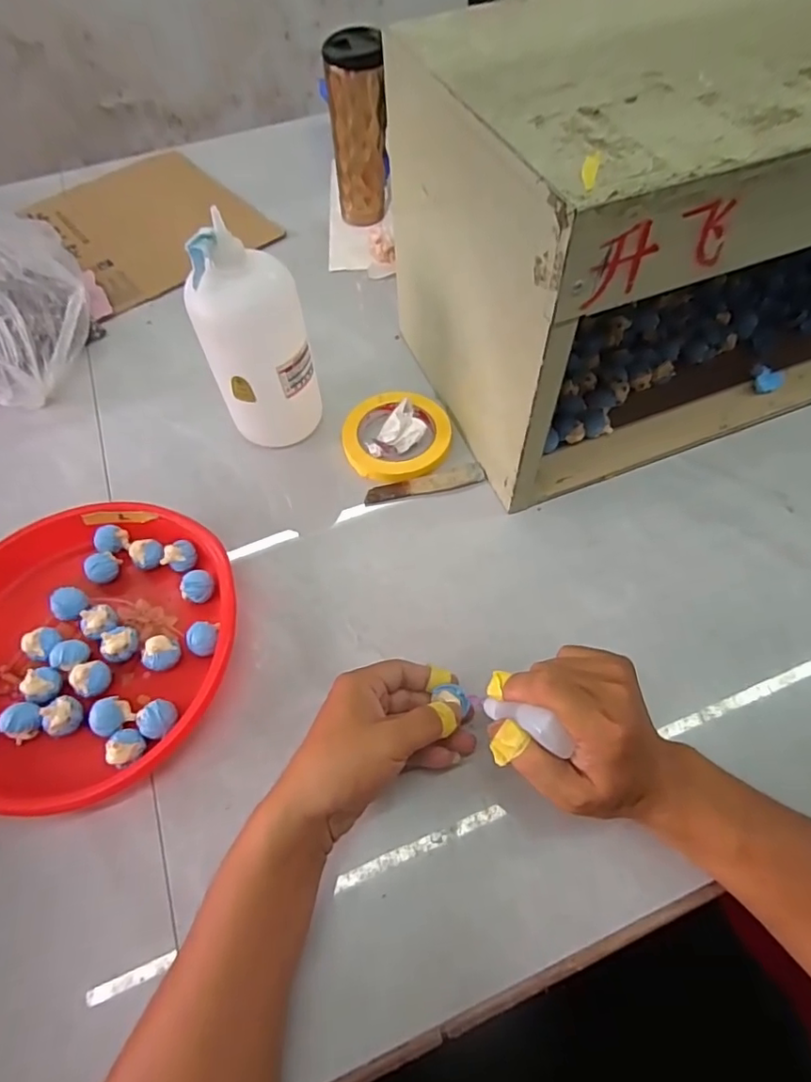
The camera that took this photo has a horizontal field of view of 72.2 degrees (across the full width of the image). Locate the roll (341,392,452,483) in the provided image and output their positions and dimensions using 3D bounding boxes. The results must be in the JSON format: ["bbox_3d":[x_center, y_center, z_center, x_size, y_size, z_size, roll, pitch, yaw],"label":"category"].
[{"bbox_3d":[-0.009,-0.108,0.567,0.108,0.021,0.103,-1,59,2],"label":"roll"}]

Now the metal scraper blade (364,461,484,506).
[{"bbox_3d":[0.019,-0.055,0.542,0.118,0.004,0.024,-13,59,-6],"label":"metal scraper blade"}]

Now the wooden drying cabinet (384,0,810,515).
[{"bbox_3d":[0.322,-0.309,0.522,0.609,0.291,0.295,-20,60,-10],"label":"wooden drying cabinet"}]

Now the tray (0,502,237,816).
[{"bbox_3d":[-0.265,0.081,0.457,0.248,0.034,0.242,-1,59,2],"label":"tray"}]

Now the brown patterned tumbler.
[{"bbox_3d":[-0.058,-0.503,0.700,0.068,0.191,0.075,-7,59,-2],"label":"brown patterned tumbler"}]

